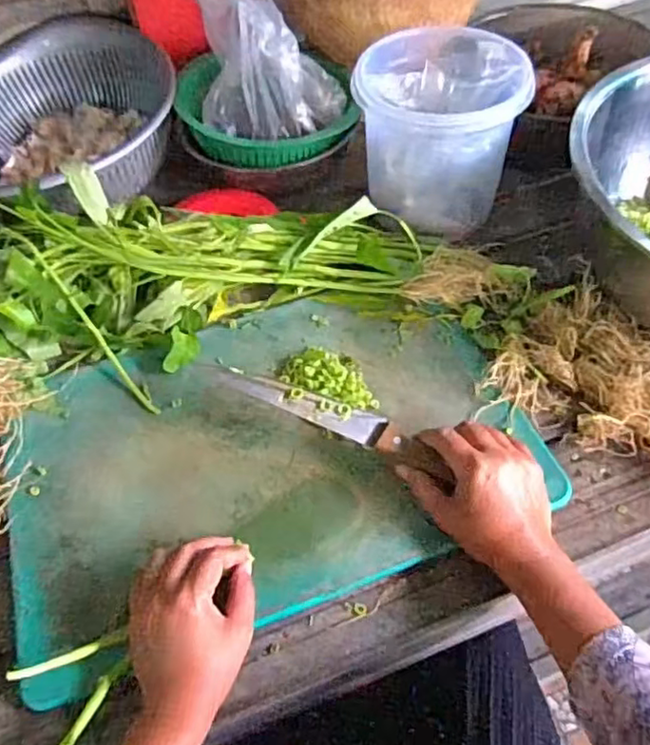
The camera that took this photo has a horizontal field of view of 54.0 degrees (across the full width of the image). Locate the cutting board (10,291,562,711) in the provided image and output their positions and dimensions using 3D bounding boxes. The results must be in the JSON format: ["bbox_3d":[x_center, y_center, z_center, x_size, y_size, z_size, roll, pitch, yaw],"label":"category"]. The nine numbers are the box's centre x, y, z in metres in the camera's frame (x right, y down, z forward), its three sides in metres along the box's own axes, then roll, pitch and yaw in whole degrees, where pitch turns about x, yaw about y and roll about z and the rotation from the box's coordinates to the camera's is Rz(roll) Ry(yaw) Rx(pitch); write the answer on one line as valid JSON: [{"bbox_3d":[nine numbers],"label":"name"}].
[{"bbox_3d":[-0.054,0.058,0.558,0.436,0.023,0.288,-18,56,-11],"label":"cutting board"}]

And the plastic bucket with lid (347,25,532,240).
[{"bbox_3d":[0.124,-0.265,0.701,0.161,0.160,0.150,-2,54,3],"label":"plastic bucket with lid"}]

